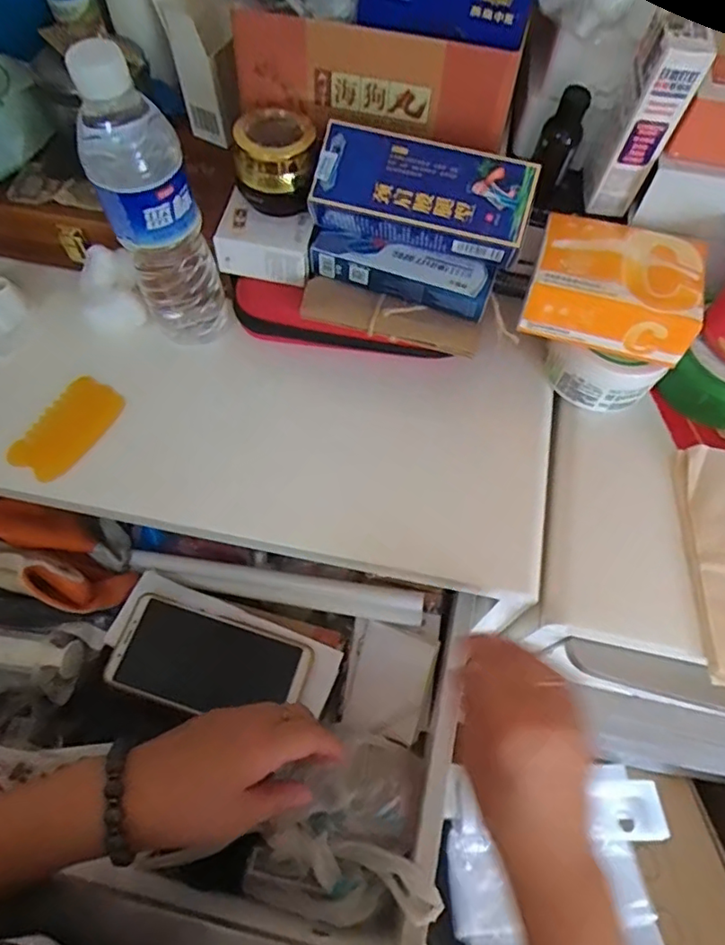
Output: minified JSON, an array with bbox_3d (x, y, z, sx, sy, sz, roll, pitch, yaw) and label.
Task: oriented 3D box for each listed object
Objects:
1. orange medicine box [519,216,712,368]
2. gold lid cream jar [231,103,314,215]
[{"bbox_3d":[0.183,-0.138,0.424,0.120,0.049,0.083,16,65,7],"label":"orange medicine box"},{"bbox_3d":[-0.065,-0.235,0.425,0.057,0.056,0.053,0,64,-1],"label":"gold lid cream jar"}]

